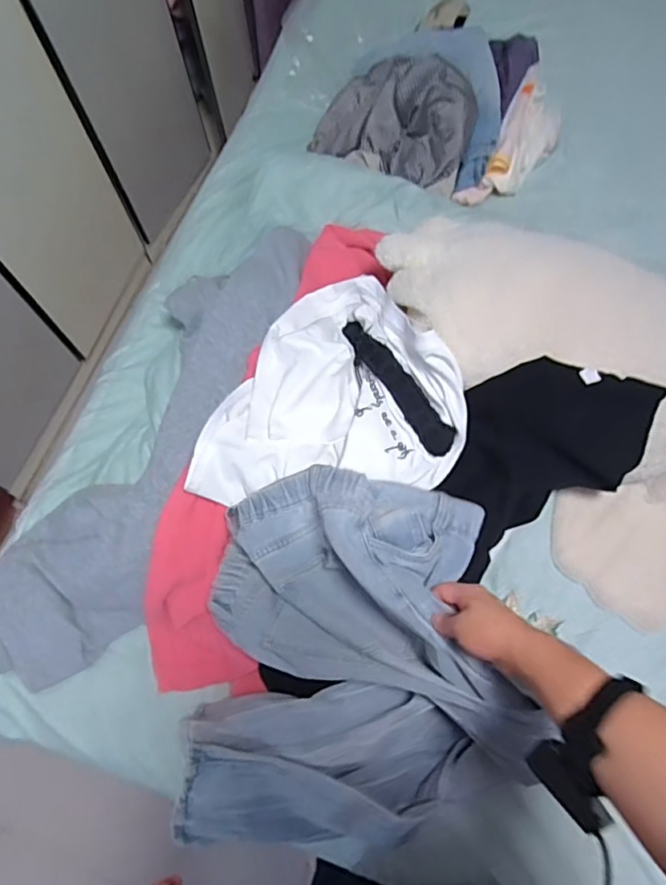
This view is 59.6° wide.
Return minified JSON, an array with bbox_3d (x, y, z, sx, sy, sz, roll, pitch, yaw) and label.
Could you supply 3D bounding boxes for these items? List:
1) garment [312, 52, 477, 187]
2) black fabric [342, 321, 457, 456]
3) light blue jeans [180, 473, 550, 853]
[{"bbox_3d":[0.114,-0.596,1.067,0.277,0.122,0.220,35,74,14],"label":"garment"},{"bbox_3d":[0.079,-0.085,0.812,0.054,0.065,0.248,-33,71,-10],"label":"black fabric"},{"bbox_3d":[0.023,0.264,0.701,0.366,0.230,0.428,6,70,5],"label":"light blue jeans"}]

